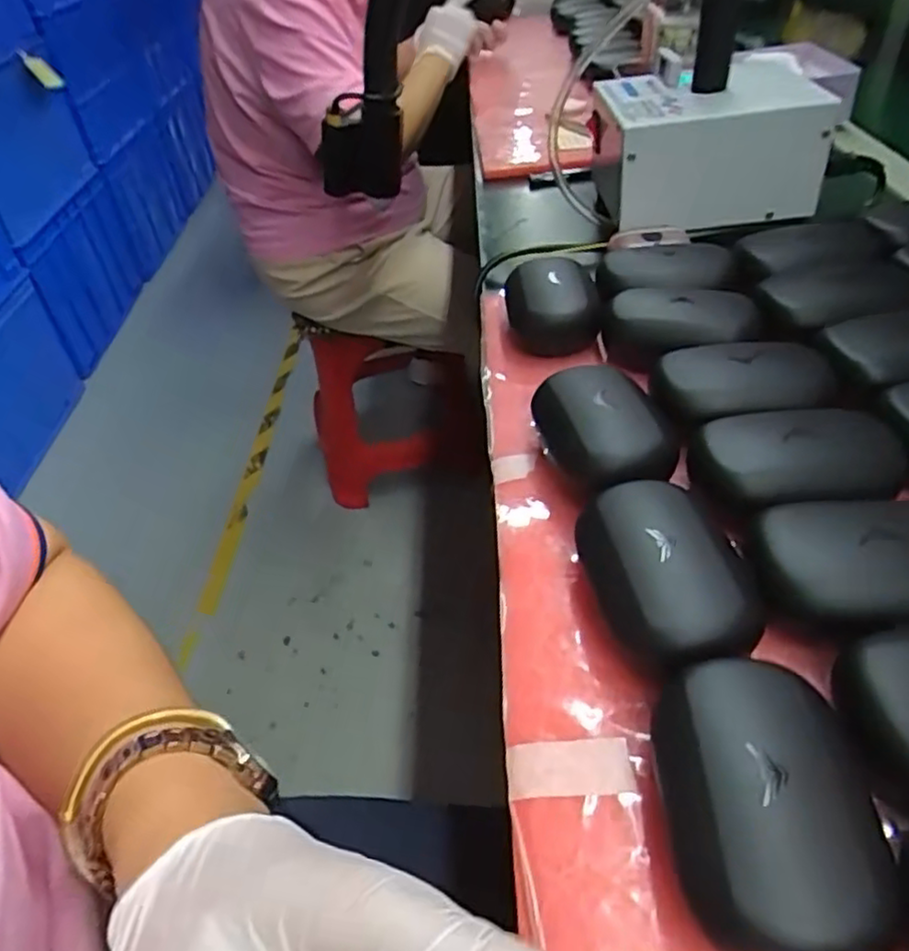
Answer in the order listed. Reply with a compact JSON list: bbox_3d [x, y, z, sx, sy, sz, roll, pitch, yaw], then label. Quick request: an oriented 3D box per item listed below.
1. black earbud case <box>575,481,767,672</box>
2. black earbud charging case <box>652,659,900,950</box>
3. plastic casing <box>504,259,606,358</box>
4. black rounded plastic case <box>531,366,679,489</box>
[{"bbox_3d":[0.082,0.041,0.274,0.058,0.036,0.084,-15,41,-7],"label":"black earbud case"},{"bbox_3d":[0.093,0.100,0.206,0.058,0.037,0.083,-8,41,2],"label":"black earbud charging case"},{"bbox_3d":[0.063,-0.110,0.448,0.056,0.041,0.074,-6,41,4],"label":"plastic casing"},{"bbox_3d":[0.071,-0.019,0.336,0.053,0.034,0.086,-14,41,-5],"label":"black rounded plastic case"}]

